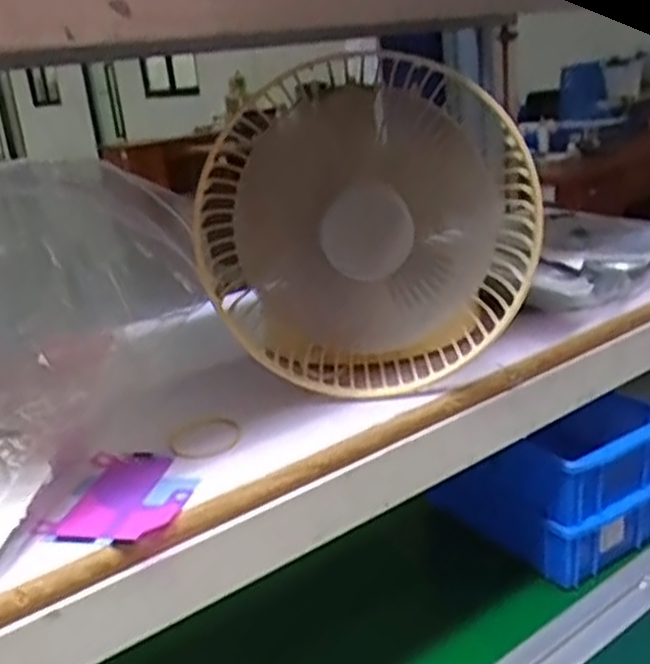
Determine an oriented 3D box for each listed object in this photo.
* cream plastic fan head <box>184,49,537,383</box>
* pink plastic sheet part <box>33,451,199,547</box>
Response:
[{"bbox_3d":[0.025,-0.058,0.485,0.199,0.207,0.060,-5,19,1],"label":"cream plastic fan head"},{"bbox_3d":[-0.101,0.084,0.400,0.064,0.005,0.081,-2,20,12],"label":"pink plastic sheet part"}]

